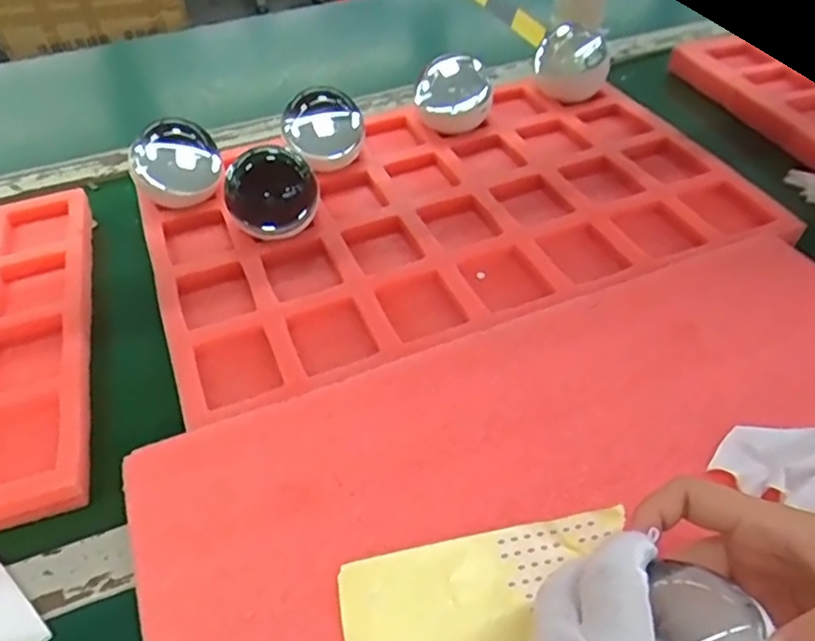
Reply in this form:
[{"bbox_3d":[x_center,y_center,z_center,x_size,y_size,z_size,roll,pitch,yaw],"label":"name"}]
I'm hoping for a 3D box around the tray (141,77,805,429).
[{"bbox_3d":[0.027,-0.115,0.579,0.476,0.031,0.329,-17,48,-13],"label":"tray"}]

